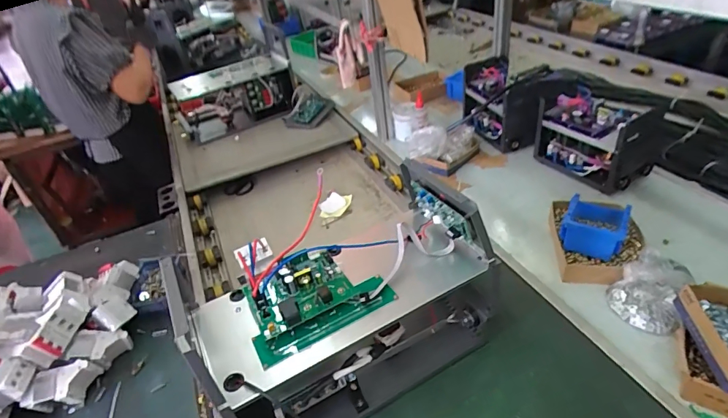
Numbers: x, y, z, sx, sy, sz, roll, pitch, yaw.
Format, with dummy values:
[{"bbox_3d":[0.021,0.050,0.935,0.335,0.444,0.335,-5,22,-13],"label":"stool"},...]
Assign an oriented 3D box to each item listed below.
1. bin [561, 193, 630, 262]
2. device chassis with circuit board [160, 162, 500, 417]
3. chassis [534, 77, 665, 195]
[{"bbox_3d":[0.470,0.030,0.866,0.115,0.064,0.131,15,44,28],"label":"bin"},{"bbox_3d":[-0.024,0.174,0.694,0.435,0.306,0.221,-23,39,-20],"label":"device chassis with circuit board"},{"bbox_3d":[0.590,-0.183,1.097,0.168,0.219,0.280,-23,39,-19],"label":"chassis"}]

